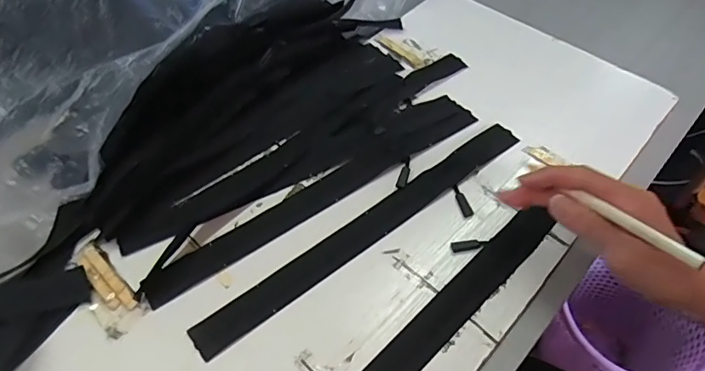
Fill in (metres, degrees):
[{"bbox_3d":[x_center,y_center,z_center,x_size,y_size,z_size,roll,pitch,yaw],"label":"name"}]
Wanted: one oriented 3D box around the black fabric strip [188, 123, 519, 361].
[{"bbox_3d":[0.017,0.034,0.436,0.344,0.004,0.034,-32,62,-20],"label":"black fabric strip"}]

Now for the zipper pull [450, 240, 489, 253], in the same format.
[{"bbox_3d":[0.101,0.051,0.425,0.031,0.004,0.010,-5,56,-4],"label":"zipper pull"}]

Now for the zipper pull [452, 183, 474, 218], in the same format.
[{"bbox_3d":[0.101,0.014,0.451,0.011,0.004,0.034,-13,57,-10],"label":"zipper pull"}]

